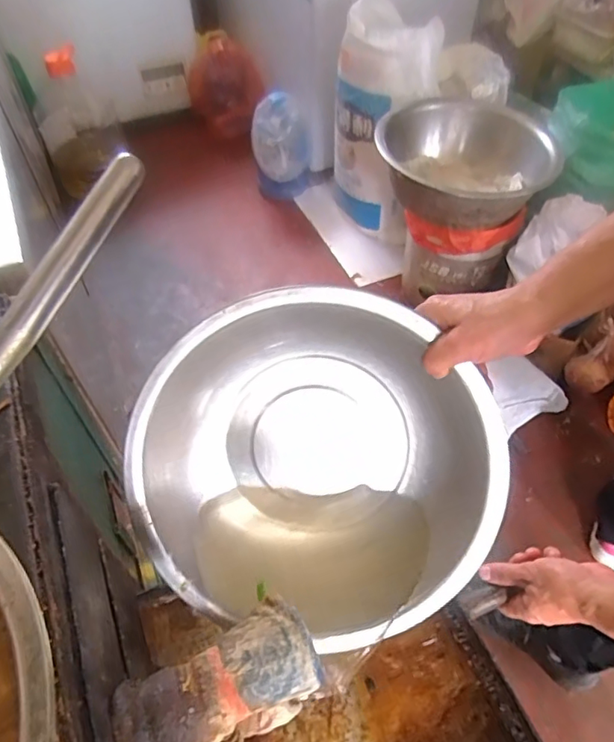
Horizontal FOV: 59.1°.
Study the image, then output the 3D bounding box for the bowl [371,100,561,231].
[{"bbox_3d":[0.426,-0.538,1.441,0.413,0.186,0.439,0,52,0],"label":"bowl"}]

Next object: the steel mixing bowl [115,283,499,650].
[{"bbox_3d":[-0.006,0.103,0.531,0.307,0.110,0.333,0,93,-1],"label":"steel mixing bowl"}]

